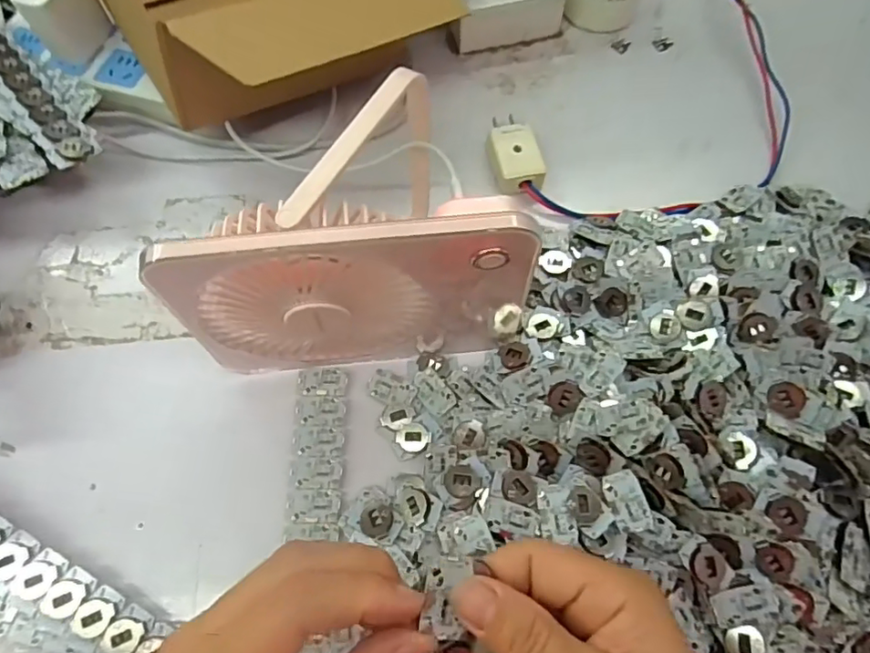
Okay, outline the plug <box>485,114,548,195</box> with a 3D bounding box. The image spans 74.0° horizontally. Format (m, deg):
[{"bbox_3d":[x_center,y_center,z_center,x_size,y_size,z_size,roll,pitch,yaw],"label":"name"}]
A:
[{"bbox_3d":[0.056,-0.124,0.417,0.035,0.021,0.060,-9,62,-3],"label":"plug"}]

